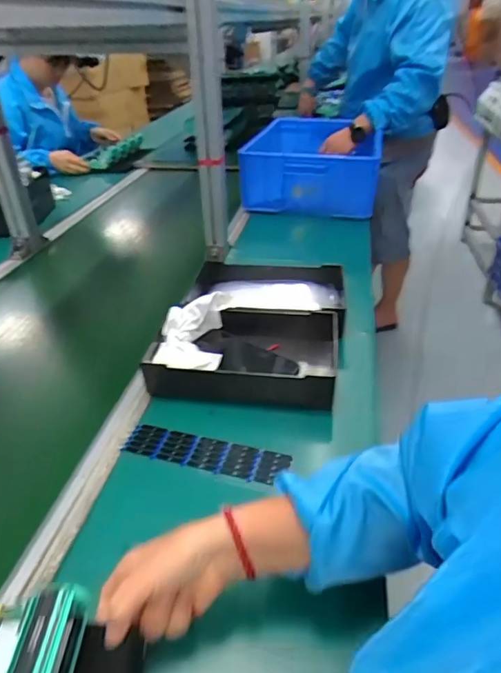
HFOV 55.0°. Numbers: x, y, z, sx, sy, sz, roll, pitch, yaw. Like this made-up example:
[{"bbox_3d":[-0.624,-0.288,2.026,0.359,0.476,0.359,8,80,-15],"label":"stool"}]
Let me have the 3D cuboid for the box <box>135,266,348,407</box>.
[{"bbox_3d":[0.007,-0.025,0.742,0.259,0.060,0.337,4,34,10],"label":"box"}]

